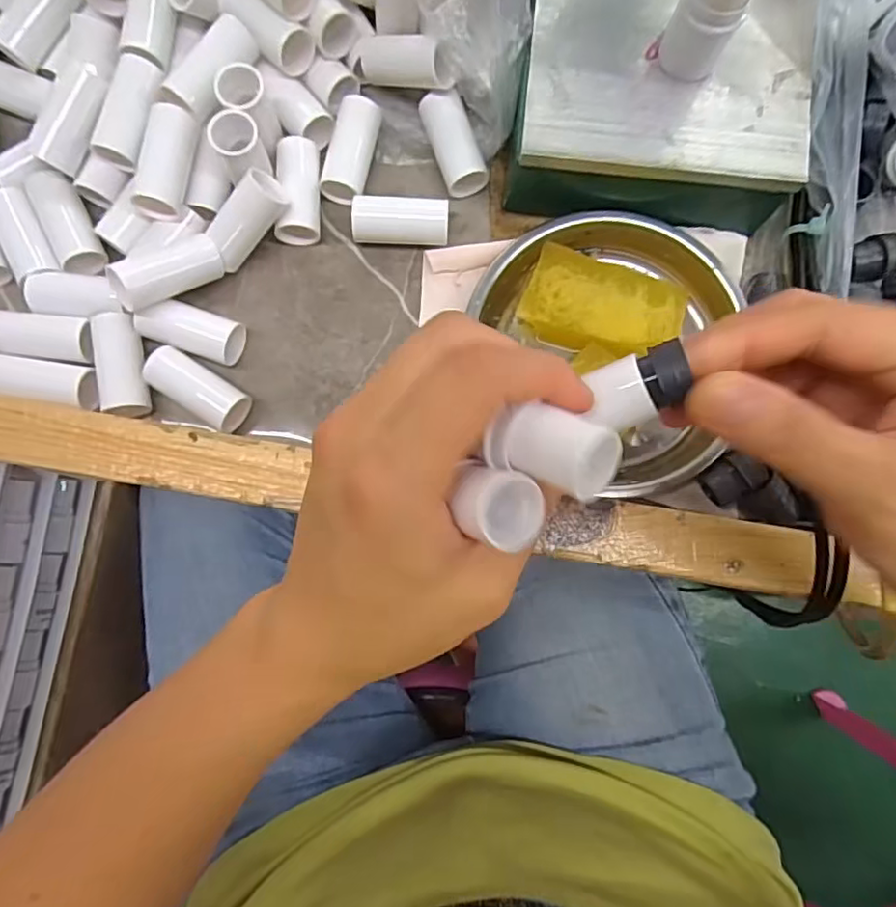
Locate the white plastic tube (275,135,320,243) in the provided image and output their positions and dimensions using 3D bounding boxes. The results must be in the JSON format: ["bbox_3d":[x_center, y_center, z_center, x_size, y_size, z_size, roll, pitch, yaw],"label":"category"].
[{"bbox_3d":[-0.072,-0.129,0.289,0.020,0.019,0.049,1,83,-1],"label":"white plastic tube"}]

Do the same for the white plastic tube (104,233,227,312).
[{"bbox_3d":[-0.127,-0.083,0.267,0.050,0.016,0.019,-38,84,-34],"label":"white plastic tube"}]

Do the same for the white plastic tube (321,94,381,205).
[{"bbox_3d":[-0.048,-0.147,0.294,0.019,0.018,0.051,14,83,1],"label":"white plastic tube"}]

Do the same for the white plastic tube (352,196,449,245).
[{"bbox_3d":[-0.023,-0.111,0.286,0.044,0.016,0.018,0,83,-1],"label":"white plastic tube"}]

